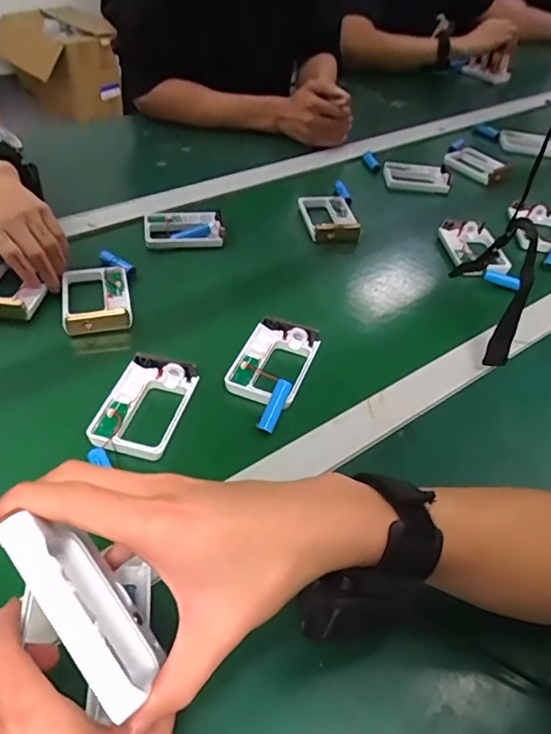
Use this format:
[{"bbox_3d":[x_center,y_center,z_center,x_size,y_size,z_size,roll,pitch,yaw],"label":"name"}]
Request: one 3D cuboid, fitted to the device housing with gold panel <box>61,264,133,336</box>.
[{"bbox_3d":[-0.192,-0.077,0.579,0.069,0.018,0.101,-8,45,-14],"label":"device housing with gold panel"}]

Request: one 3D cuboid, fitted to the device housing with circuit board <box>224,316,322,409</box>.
[{"bbox_3d":[-0.001,-0.007,0.523,0.070,0.022,0.097,17,45,11],"label":"device housing with circuit board"}]

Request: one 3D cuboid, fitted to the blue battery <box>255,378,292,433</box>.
[{"bbox_3d":[-0.001,0.035,0.478,0.017,0.016,0.050,18,66,12],"label":"blue battery"}]

